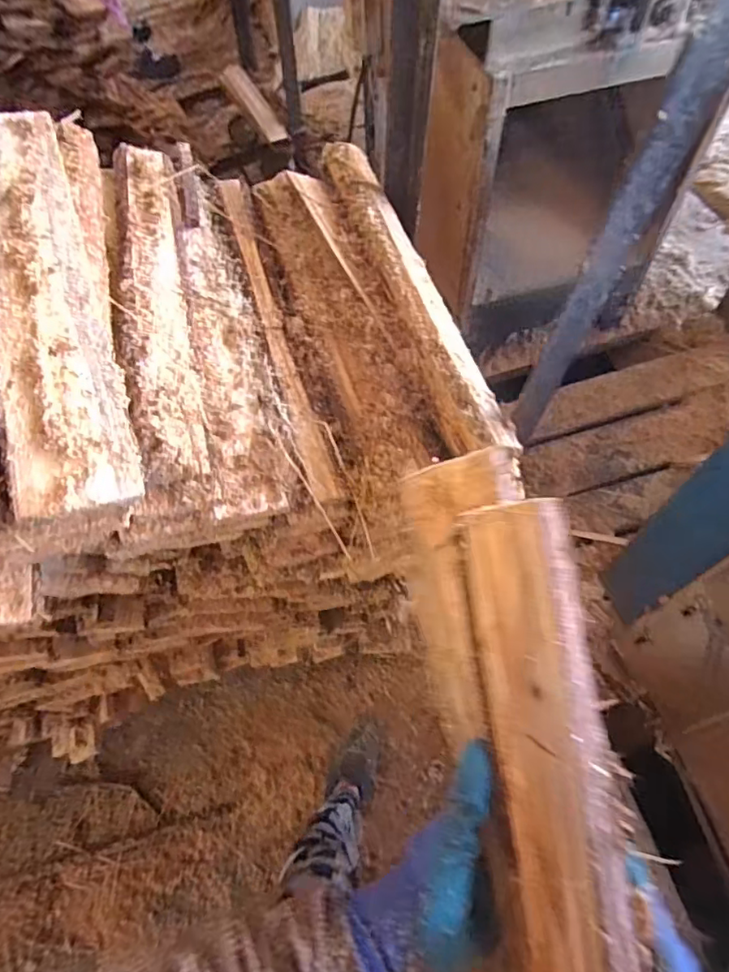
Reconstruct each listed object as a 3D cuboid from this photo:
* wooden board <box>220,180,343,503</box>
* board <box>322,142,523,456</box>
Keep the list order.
[{"bbox_3d":[-0.111,-0.196,0.665,0.031,0.036,0.485,-17,62,-5],"label":"wooden board"},{"bbox_3d":[0.050,-0.246,0.671,0.070,0.042,0.517,-17,62,-6],"label":"board"}]

